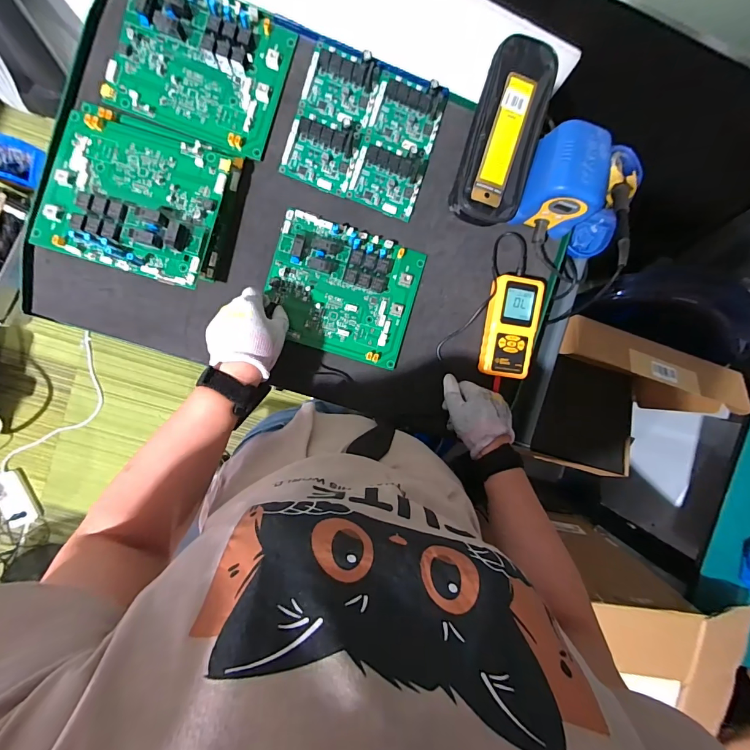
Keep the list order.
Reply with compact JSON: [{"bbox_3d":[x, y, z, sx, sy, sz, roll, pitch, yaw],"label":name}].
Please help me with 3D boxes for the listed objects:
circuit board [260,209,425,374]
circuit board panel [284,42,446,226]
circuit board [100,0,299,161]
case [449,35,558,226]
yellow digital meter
[{"bbox_3d":[-0.043,-0.116,0.514,0.200,0.027,0.171,16,92,-7],"label":"circuit board"},{"bbox_3d":[-0.012,-0.331,0.511,0.186,0.020,0.178,18,92,-7],"label":"circuit board panel"},{"bbox_3d":[-0.222,-0.398,0.480,0.201,0.021,0.173,17,92,-7],"label":"circuit board"},{"bbox_3d":[0.175,-0.328,0.515,0.092,0.044,0.229,13,92,-7],"label":"case"},{"bbox_3d":[0.200,-0.070,0.546,0.073,0.025,0.144,8,93,-7],"label":"yellow digital meter"}]

